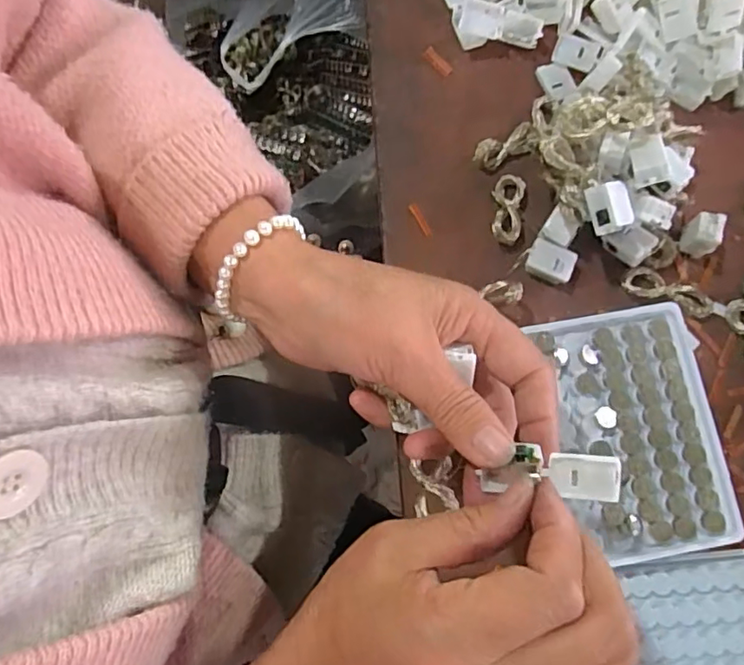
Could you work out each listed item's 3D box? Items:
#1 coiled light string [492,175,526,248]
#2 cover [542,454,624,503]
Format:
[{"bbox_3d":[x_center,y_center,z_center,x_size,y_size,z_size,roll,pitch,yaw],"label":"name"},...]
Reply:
[{"bbox_3d":[0.084,-0.078,0.353,0.018,0.010,0.046,9,79,2],"label":"coiled light string"},{"bbox_3d":[0.087,0.059,0.233,0.029,0.004,0.020,1,104,18],"label":"cover"}]

